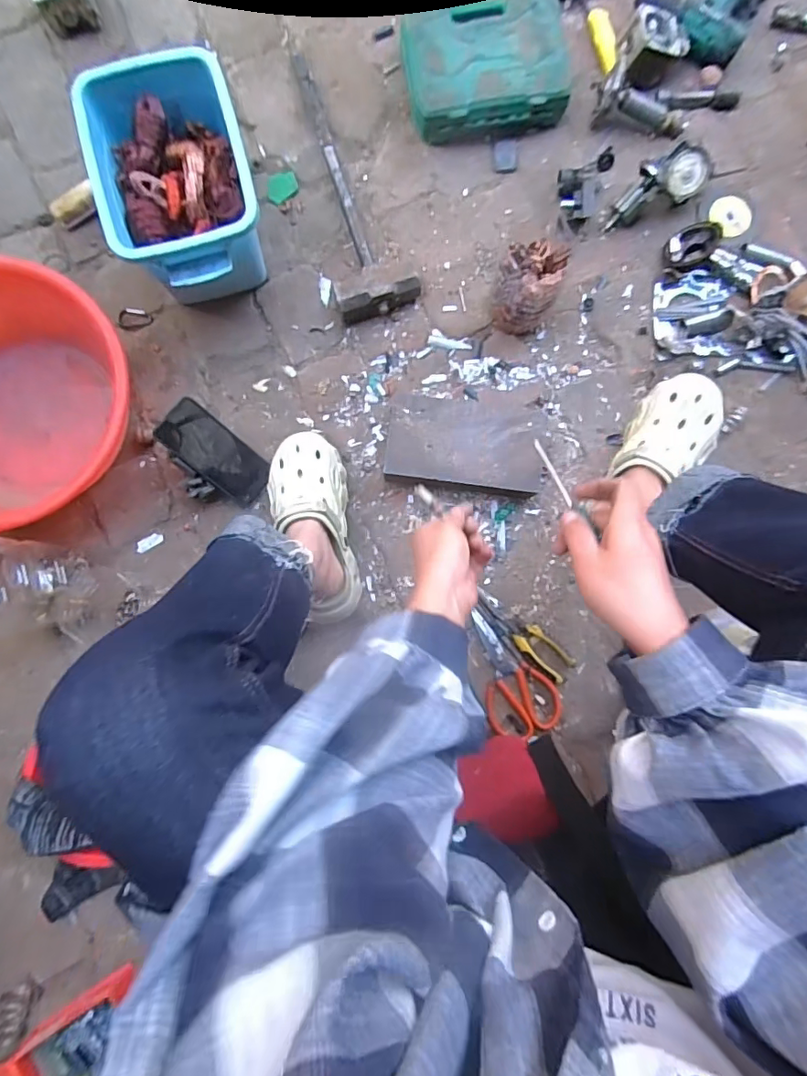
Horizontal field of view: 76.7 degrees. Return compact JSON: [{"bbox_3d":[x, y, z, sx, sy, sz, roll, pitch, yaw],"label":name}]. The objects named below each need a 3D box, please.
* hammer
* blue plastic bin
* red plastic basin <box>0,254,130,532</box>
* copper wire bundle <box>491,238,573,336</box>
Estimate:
[{"bbox_3d":[-0.078,-0.557,0.787,0.127,0.056,0.436,-12,87,-3],"label":"hammer"},{"bbox_3d":[-0.309,-0.488,0.728,0.194,0.158,0.284,-15,88,-3],"label":"blue plastic bin"},{"bbox_3d":[-0.544,-0.195,0.709,0.310,0.157,0.341,0,87,-2],"label":"red plastic basin"},{"bbox_3d":[0.180,-0.360,0.733,0.085,0.129,0.087,0,87,-2],"label":"copper wire bundle"}]

